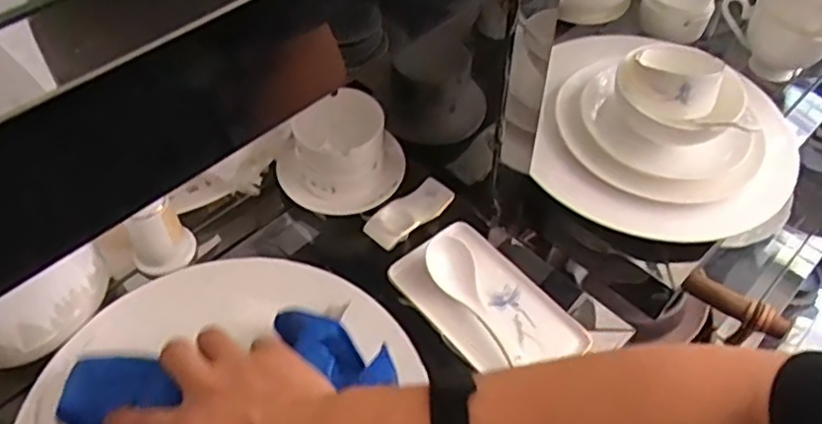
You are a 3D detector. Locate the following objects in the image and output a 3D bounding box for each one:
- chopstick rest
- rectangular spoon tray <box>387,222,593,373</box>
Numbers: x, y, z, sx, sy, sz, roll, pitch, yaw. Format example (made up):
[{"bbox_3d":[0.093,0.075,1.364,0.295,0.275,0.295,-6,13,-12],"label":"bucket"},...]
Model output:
[{"bbox_3d":[0.001,-0.001,0.563,0.032,0.011,0.084,38,60,24],"label":"chopstick rest"},{"bbox_3d":[0.060,0.069,0.510,0.087,0.020,0.139,-34,60,-25],"label":"rectangular spoon tray"}]

